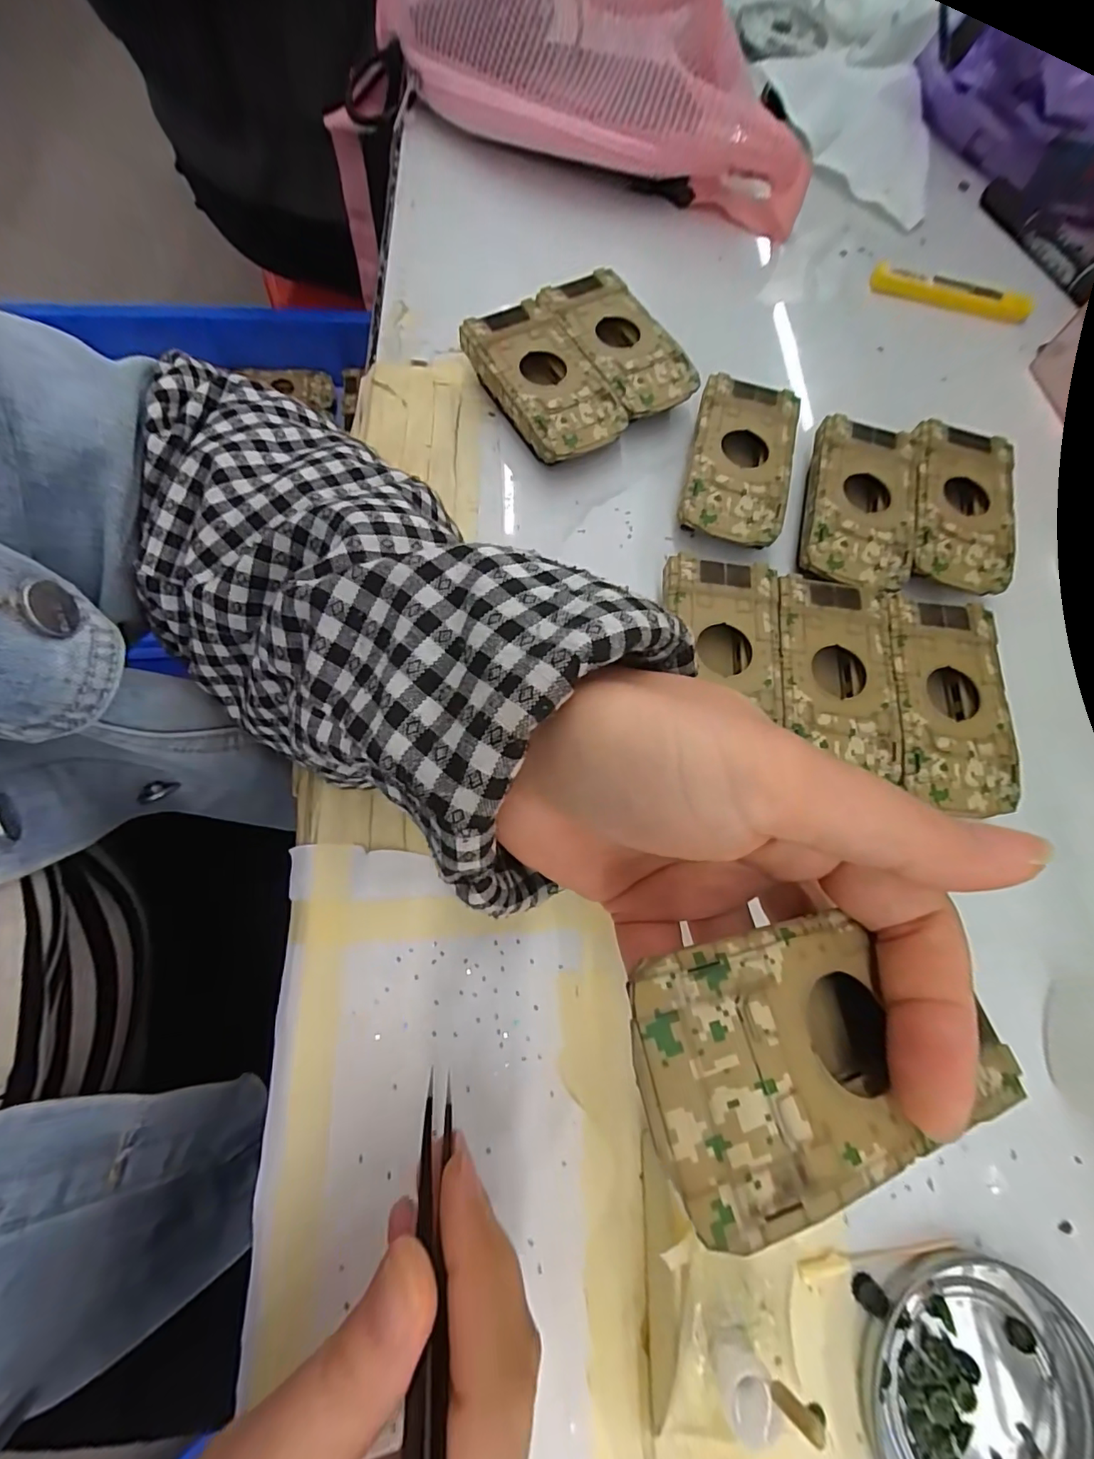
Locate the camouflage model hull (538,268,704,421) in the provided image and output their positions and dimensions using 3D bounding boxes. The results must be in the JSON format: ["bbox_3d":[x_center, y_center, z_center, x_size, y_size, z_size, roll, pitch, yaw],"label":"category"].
[{"bbox_3d":[0.038,-0.206,0.288,0.049,0.026,0.091,-33,77,-11],"label":"camouflage model hull"}]

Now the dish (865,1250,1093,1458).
[{"bbox_3d":[0.142,0.216,0.165,0.078,0.012,0.073,1,74,-2],"label":"dish"}]

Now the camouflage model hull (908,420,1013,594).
[{"bbox_3d":[0.209,-0.113,0.266,0.050,0.013,0.093,12,74,2],"label":"camouflage model hull"}]

